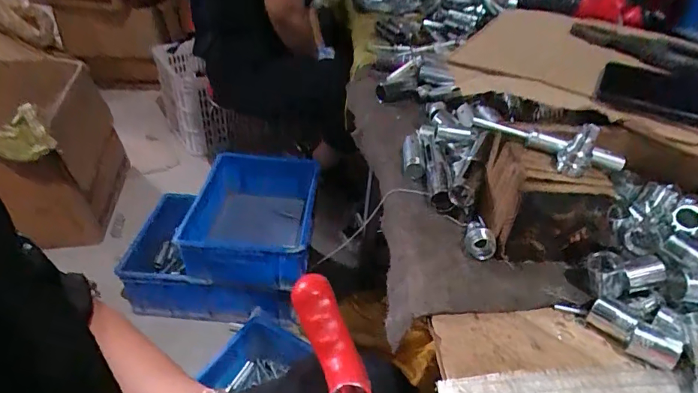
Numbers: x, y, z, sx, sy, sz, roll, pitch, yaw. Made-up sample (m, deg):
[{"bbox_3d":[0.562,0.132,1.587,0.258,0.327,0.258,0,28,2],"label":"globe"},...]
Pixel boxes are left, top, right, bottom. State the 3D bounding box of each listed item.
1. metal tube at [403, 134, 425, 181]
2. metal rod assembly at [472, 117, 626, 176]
[{"bbox_3d":[0.083,-0.055,0.573,0.027,0.028,0.070,7,38,5],"label":"metal tube"},{"bbox_3d":[0.194,-0.057,0.424,0.131,0.043,0.049,22,41,23],"label":"metal rod assembly"}]

